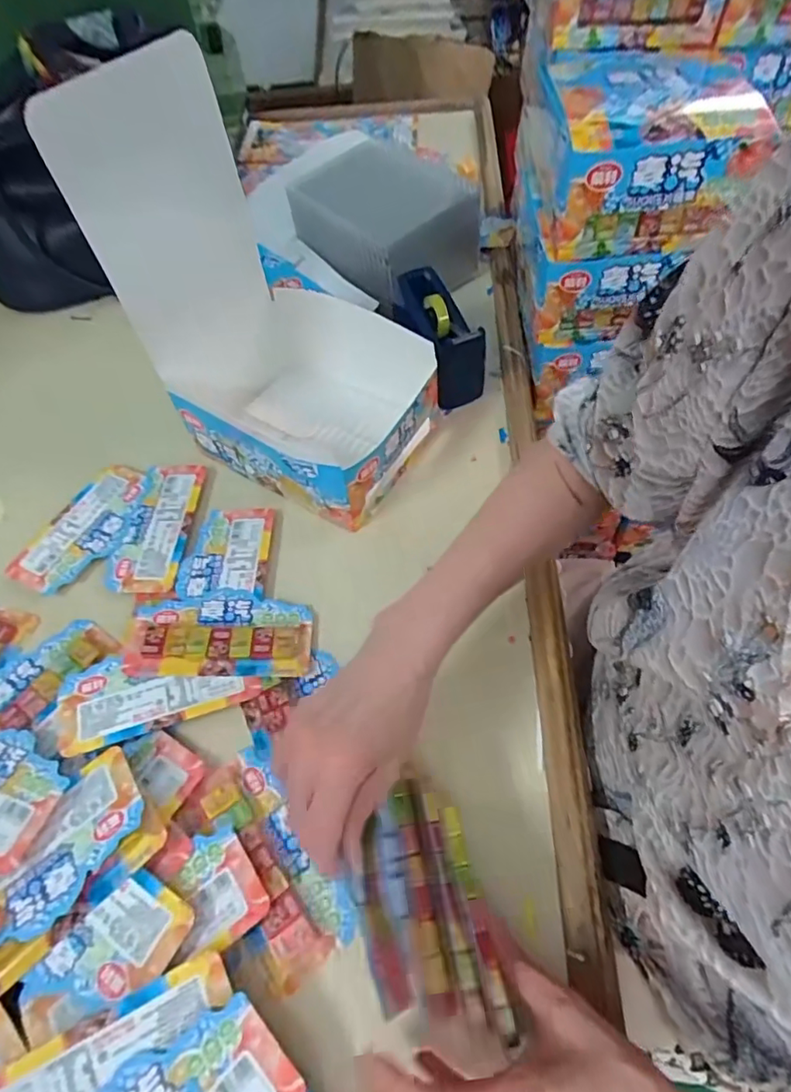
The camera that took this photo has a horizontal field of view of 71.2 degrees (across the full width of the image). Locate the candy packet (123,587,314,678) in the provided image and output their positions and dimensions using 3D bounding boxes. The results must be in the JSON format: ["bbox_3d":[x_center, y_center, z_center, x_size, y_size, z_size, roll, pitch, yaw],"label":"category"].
[{"bbox_3d":[-0.145,0.069,0.459,0.146,0.017,0.079,-3,57,0],"label":"candy packet"}]

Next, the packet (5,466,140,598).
[{"bbox_3d":[-0.302,-0.018,0.543,0.081,0.007,0.146,22,60,15],"label":"packet"}]

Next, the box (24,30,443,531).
[{"bbox_3d":[-0.091,-0.198,0.467,0.227,0.289,0.180,25,61,17],"label":"box"}]

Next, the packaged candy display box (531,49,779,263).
[{"bbox_3d":[0.212,-0.358,0.496,0.153,0.094,0.189,0,57,4],"label":"packaged candy display box"}]

